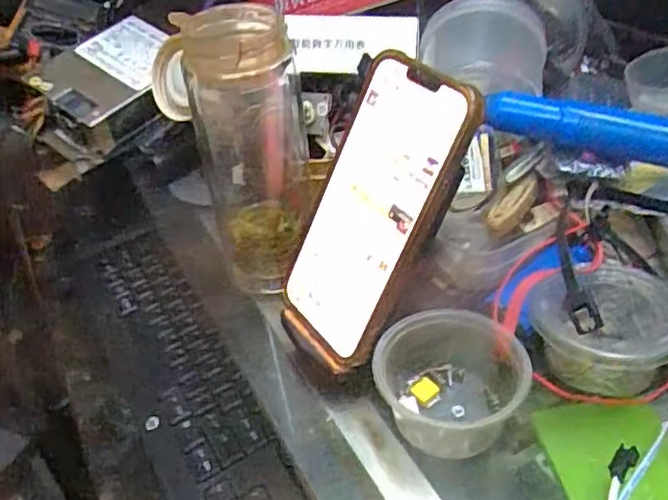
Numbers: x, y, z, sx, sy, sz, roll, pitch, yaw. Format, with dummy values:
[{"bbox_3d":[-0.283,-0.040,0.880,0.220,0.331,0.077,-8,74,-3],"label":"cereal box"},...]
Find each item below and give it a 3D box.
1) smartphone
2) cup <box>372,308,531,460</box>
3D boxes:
[{"bbox_3d":[0.022,-0.018,0.366,0.015,0.166,0.086,5,20,-43],"label":"smartphone"},{"bbox_3d":[0.064,0.070,0.360,0.078,0.045,0.071,-3,39,3],"label":"cup"}]

